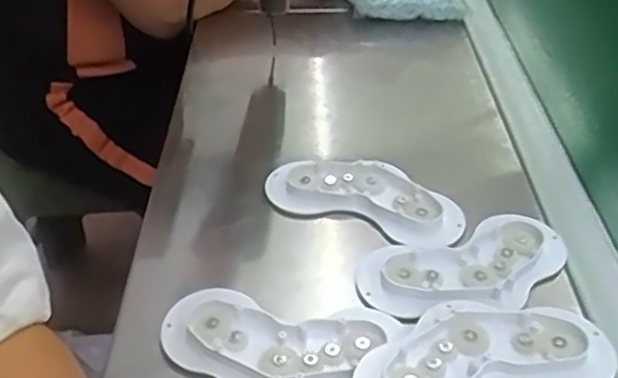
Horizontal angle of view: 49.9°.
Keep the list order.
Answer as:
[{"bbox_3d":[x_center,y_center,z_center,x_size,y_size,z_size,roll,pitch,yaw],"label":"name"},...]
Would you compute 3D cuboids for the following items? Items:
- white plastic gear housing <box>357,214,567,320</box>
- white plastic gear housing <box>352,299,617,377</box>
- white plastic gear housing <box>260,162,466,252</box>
[{"bbox_3d":[0.106,0.053,0.452,0.142,0.015,0.068,-12,41,-12],"label":"white plastic gear housing"},{"bbox_3d":[0.098,0.096,0.385,0.151,0.019,0.079,-11,41,-11],"label":"white plastic gear housing"},{"bbox_3d":[0.043,0.003,0.505,0.148,0.014,0.068,16,43,20],"label":"white plastic gear housing"}]

